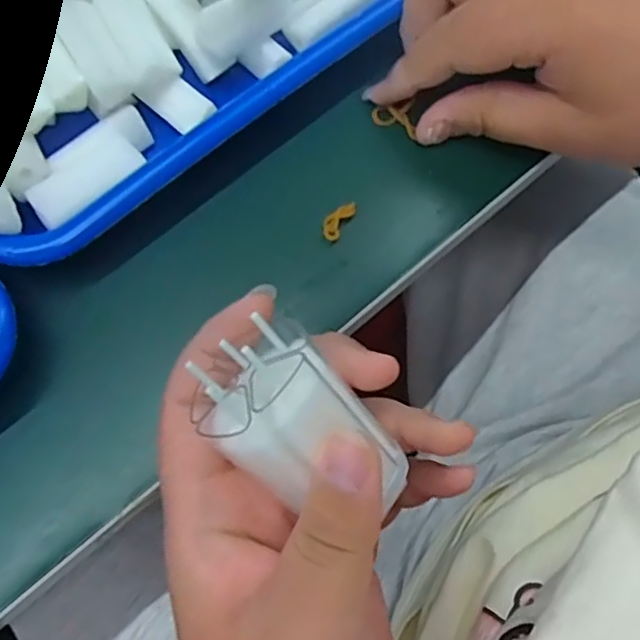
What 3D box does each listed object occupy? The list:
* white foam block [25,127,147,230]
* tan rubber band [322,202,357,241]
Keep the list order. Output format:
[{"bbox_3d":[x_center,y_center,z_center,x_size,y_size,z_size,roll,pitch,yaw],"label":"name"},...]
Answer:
[{"bbox_3d":[-0.091,-0.056,0.242,0.018,0.008,0.045,43,76,11],"label":"white foam block"},{"bbox_3d":[0.008,-0.042,0.264,0.009,0.004,0.018,31,74,8],"label":"tan rubber band"}]

